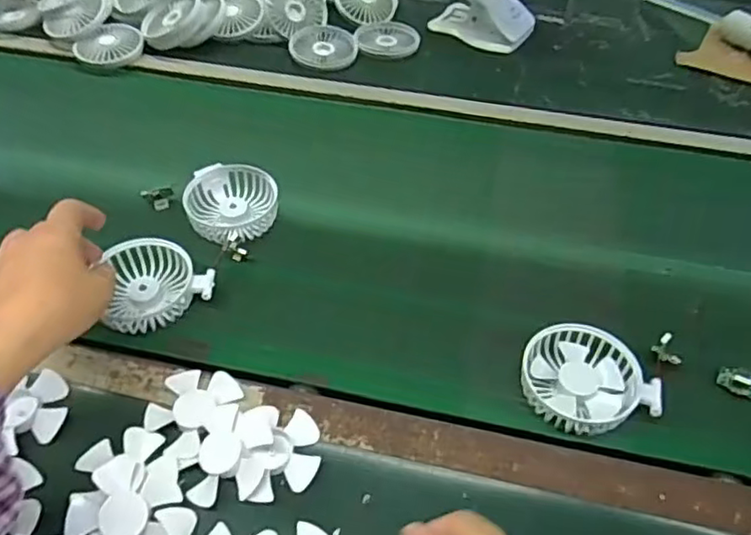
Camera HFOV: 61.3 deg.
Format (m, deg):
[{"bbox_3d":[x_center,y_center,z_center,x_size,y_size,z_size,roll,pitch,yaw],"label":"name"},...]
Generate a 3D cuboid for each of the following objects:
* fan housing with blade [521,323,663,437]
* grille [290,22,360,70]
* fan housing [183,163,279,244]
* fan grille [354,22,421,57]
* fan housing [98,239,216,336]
[{"bbox_3d":[0.166,0.090,0.511,0.095,0.029,0.090,1,46,-1],"label":"fan housing with blade"},{"bbox_3d":[-0.070,-0.300,0.857,0.088,0.021,0.082,1,46,-1],"label":"grille"},{"bbox_3d":[-0.147,-0.065,0.650,0.093,0.032,0.086,1,46,-1],"label":"fan housing"},{"bbox_3d":[0.018,-0.319,0.886,0.086,0.012,0.086,1,46,-1],"label":"fan grille"},{"bbox_3d":[-0.199,0.009,0.578,0.092,0.035,0.085,-15,49,-15],"label":"fan housing"}]

